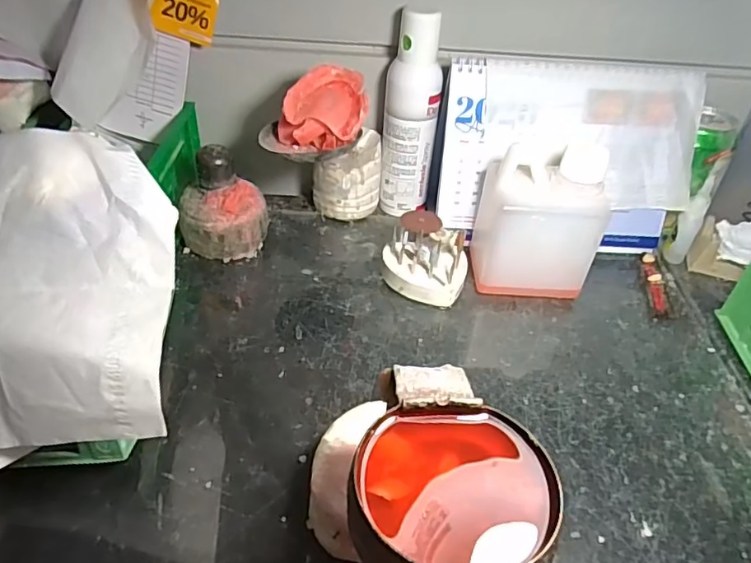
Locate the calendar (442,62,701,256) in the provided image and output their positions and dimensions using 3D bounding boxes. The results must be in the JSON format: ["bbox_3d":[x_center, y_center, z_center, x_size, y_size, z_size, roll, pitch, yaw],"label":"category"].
[{"bbox_3d":[0.169,-0.098,0.491,0.222,0.157,0.086,2,42,-3],"label":"calendar"}]

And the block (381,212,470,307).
[{"bbox_3d":[0.042,-0.019,0.471,0.069,0.051,0.064,8,42,4],"label":"block"}]

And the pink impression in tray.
[{"bbox_3d":[-0.047,-0.129,0.435,0.080,0.048,0.062,-11,44,-17],"label":"pink impression in tray"}]

